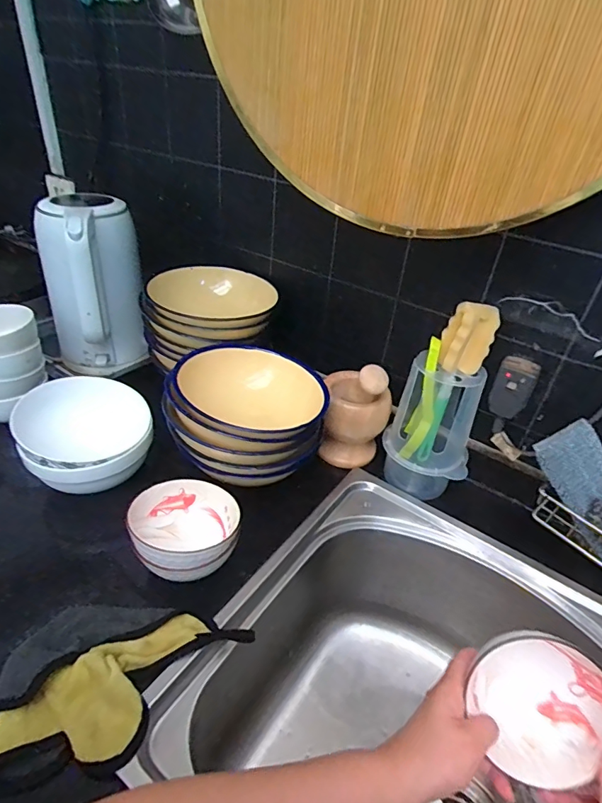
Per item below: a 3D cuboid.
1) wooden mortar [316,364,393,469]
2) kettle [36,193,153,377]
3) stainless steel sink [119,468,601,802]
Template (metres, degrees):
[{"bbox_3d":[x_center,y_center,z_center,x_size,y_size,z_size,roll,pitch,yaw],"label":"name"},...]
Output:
[{"bbox_3d":[0.077,0.012,0.642,0.093,0.154,0.089,13,36,10],"label":"wooden mortar"},{"bbox_3d":[-0.327,-0.172,0.724,0.143,0.255,0.157,-11,39,-22],"label":"kettle"},{"bbox_3d":[0.188,0.381,0.447,0.576,0.221,0.409,25,40,25],"label":"stainless steel sink"}]

